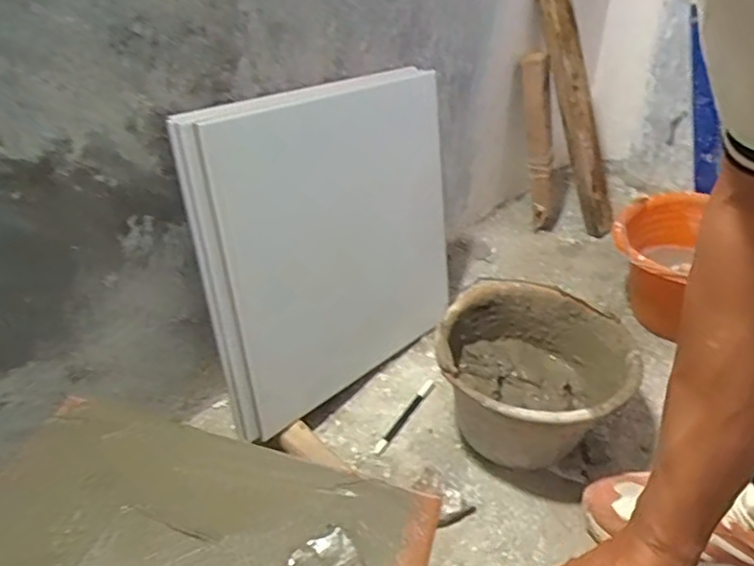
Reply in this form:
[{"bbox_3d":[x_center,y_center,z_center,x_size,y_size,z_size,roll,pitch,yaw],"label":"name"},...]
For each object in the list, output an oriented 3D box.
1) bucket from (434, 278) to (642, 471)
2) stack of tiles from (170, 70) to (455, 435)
[{"bbox_3d":[0.202,0.133,0.806,0.229,0.168,0.247,-1,37,1],"label":"bucket"},{"bbox_3d":[-0.041,-0.054,0.831,0.029,0.409,0.428,16,33,39],"label":"stack of tiles"}]

